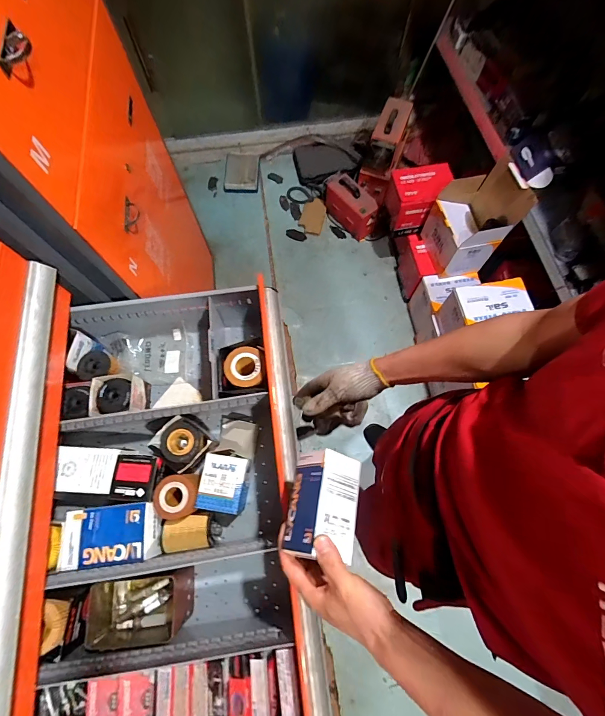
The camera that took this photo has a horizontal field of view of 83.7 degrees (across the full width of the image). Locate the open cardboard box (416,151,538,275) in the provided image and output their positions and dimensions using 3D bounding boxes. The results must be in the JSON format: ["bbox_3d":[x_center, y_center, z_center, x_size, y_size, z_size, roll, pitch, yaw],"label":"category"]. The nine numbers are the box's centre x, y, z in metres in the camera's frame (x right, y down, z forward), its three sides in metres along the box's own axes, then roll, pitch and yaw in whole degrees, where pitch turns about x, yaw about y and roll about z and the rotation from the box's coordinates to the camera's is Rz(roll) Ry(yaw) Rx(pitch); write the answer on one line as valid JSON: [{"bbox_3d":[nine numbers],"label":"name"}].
[{"bbox_3d":[0.689,-0.553,1.364,0.253,0.360,0.285,-10,71,-3],"label":"open cardboard box"}]

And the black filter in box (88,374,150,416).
[{"bbox_3d":[-0.355,0.076,0.659,0.086,0.068,0.074,-10,71,-3],"label":"black filter in box"}]

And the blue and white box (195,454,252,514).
[{"bbox_3d":[-0.137,0.223,0.606,0.079,0.061,0.093,10,71,4],"label":"blue and white box"}]

